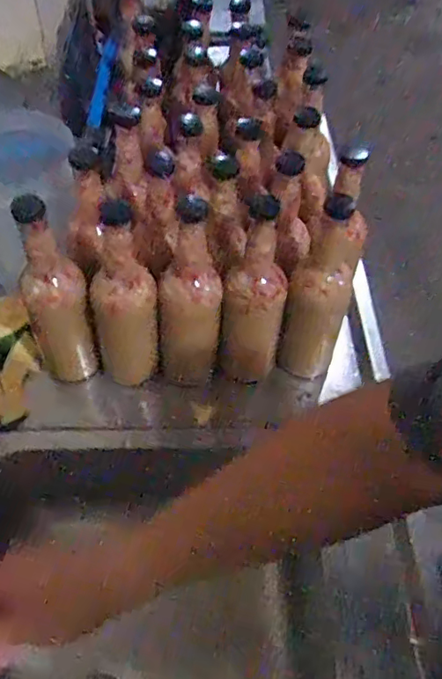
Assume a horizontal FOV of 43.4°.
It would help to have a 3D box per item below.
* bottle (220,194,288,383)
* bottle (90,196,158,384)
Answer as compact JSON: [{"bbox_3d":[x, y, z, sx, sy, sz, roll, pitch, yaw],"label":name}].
[{"bbox_3d":[0.042,-0.050,0.704,0.072,0.244,0.070,5,30,2],"label":"bottle"},{"bbox_3d":[-0.121,-0.041,0.687,0.079,0.231,0.081,-14,56,-12],"label":"bottle"}]

